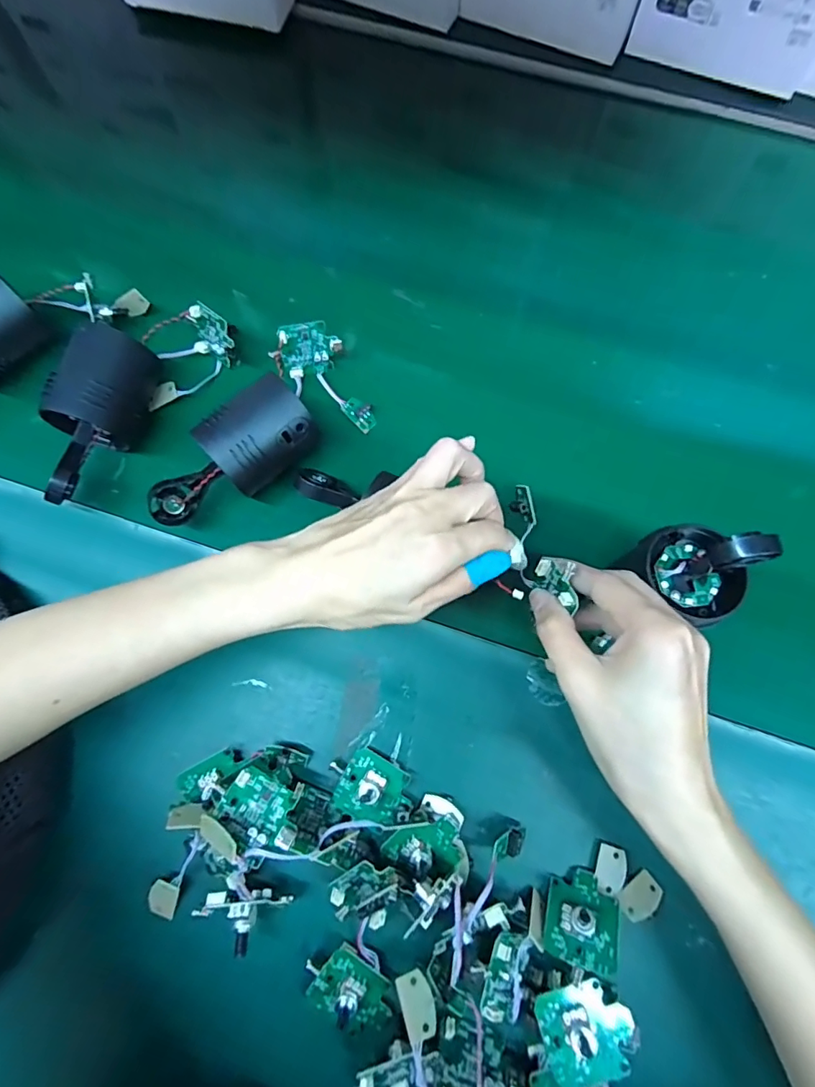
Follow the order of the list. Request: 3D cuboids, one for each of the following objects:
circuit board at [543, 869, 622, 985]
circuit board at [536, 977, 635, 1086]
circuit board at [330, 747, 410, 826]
[{"bbox_3d":[0.094,0.201,0.261,0.038,0.010,0.042,11,50,20],"label":"circuit board"},{"bbox_3d":[0.088,0.237,0.237,0.043,0.013,0.036,-10,64,3],"label":"circuit board"},{"bbox_3d":[-0.022,0.143,0.282,0.035,0.017,0.036,28,76,5],"label":"circuit board"}]

